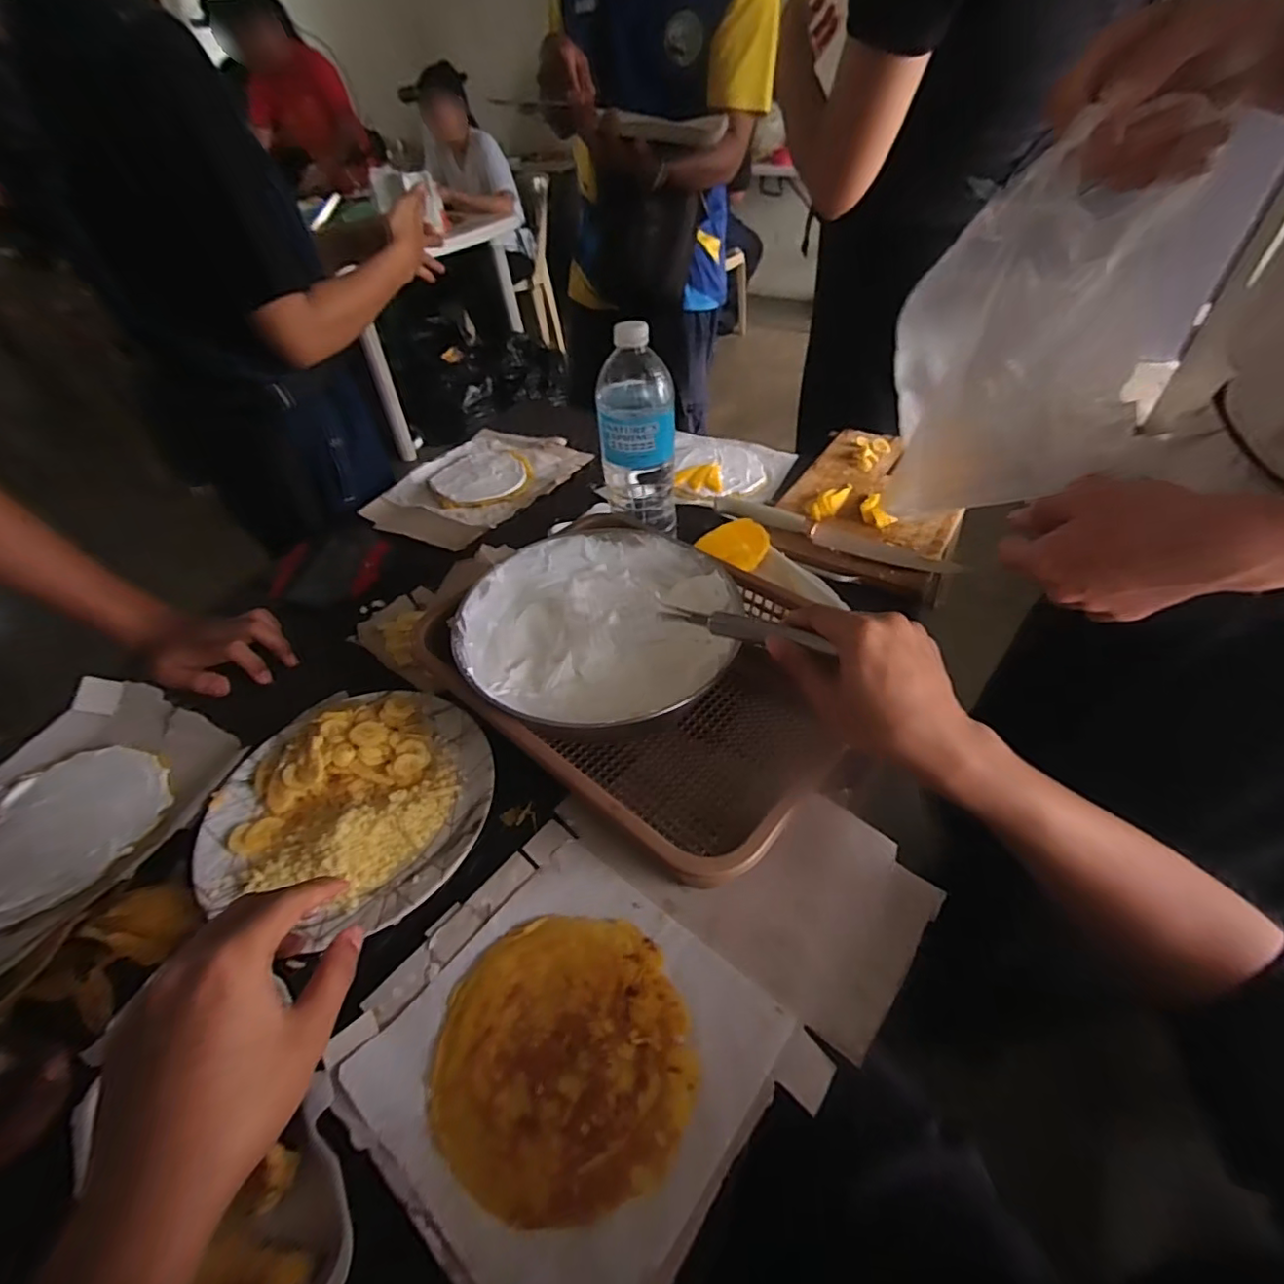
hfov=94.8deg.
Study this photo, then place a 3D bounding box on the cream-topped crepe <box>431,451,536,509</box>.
[{"bbox_3d":[-0.233,-0.241,0.861,0.141,0.007,0.142,-21,49,-18],"label":"cream-topped crepe"}]

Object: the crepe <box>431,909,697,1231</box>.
[{"bbox_3d":[-0.049,0.248,0.361,0.149,0.009,0.152,-1,46,1],"label":"crepe"}]

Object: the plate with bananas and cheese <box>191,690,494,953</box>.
[{"bbox_3d":[-0.233,0.120,0.469,0.211,0.039,0.208,-1,46,1],"label":"plate with bananas and cheese"}]

